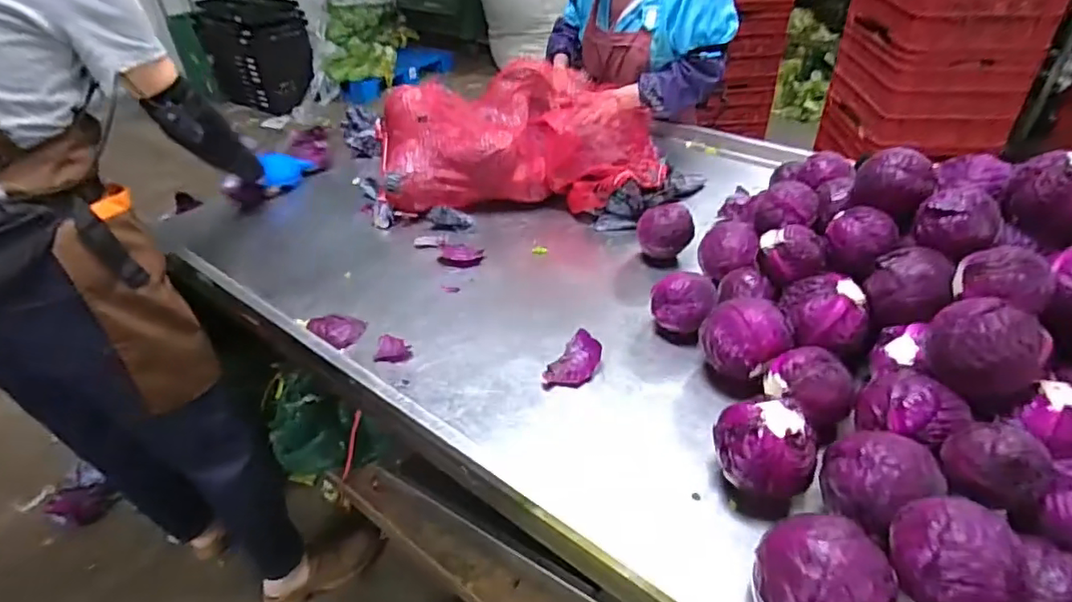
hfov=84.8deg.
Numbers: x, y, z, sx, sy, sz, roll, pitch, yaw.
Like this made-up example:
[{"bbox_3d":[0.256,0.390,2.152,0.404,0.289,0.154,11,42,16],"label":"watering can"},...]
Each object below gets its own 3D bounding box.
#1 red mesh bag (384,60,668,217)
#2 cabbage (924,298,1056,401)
[{"bbox_3d":[-0.038,-0.348,1.242,0.578,0.216,0.306,0,37,1],"label":"red mesh bag"},{"bbox_3d":[0.508,0.049,0.671,0.100,0.092,0.091,0,37,0],"label":"cabbage"}]

